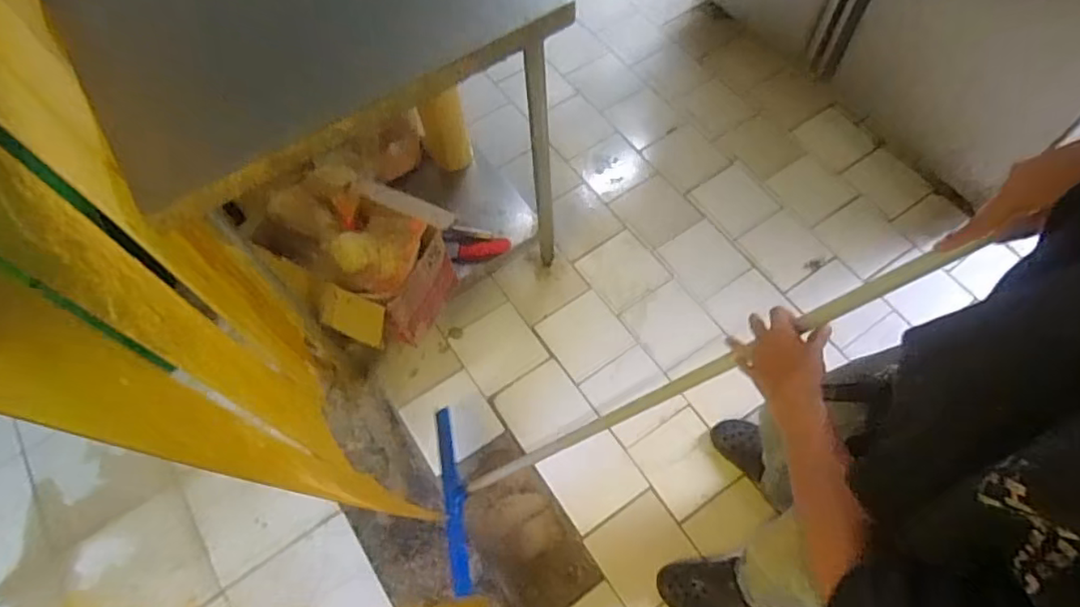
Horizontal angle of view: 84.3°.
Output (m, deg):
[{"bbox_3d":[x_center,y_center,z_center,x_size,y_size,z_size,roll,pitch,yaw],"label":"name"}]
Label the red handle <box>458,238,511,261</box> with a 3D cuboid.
[{"bbox_3d":[-0.140,-0.136,1.504,0.131,0.032,0.038,-14,64,-4],"label":"red handle"}]

